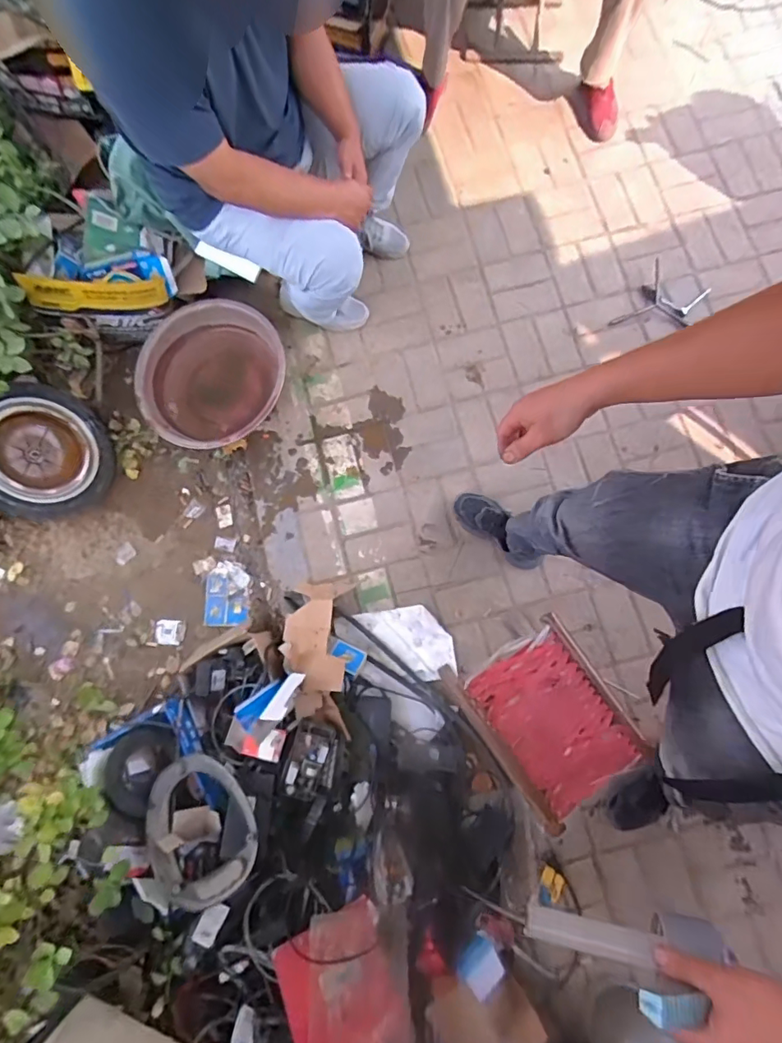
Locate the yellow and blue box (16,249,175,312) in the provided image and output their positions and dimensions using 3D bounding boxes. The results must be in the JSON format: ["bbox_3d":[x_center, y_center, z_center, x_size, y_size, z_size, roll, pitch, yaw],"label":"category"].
[{"bbox_3d":[-0.663,-0.556,1.144,0.305,0.111,0.110,-7,73,-19],"label":"yellow and blue box"}]

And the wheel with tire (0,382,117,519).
[{"bbox_3d":[-0.849,-0.166,1.207,0.081,0.314,0.315,-4,80,34],"label":"wheel with tire"}]

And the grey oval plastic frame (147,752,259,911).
[{"bbox_3d":[-0.387,0.619,1.006,0.236,0.064,0.270,-14,60,-3],"label":"grey oval plastic frame"}]

